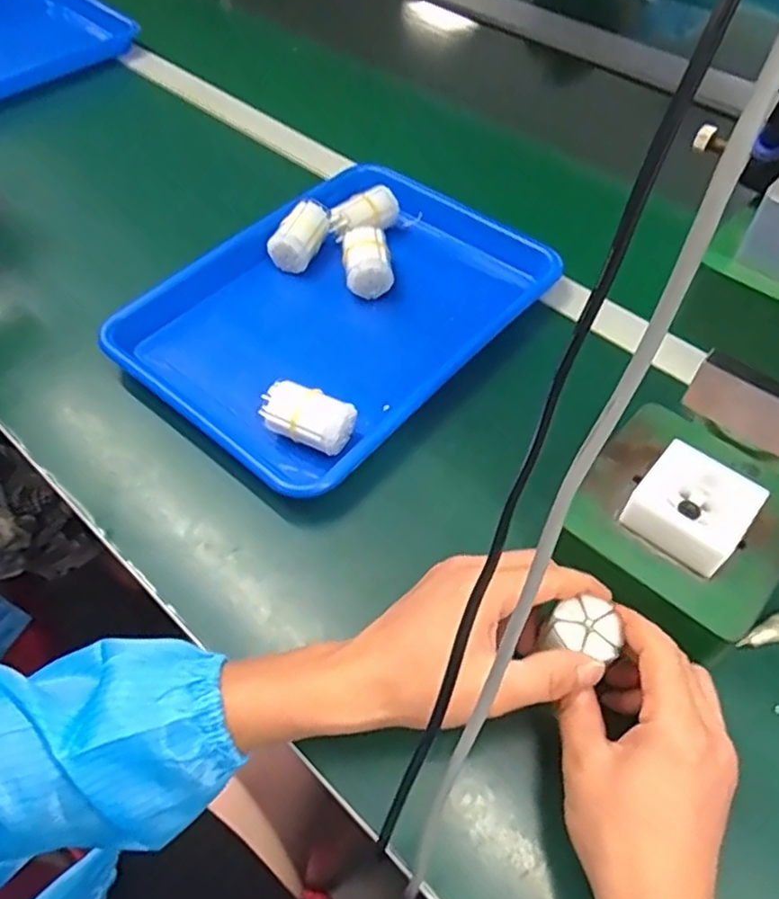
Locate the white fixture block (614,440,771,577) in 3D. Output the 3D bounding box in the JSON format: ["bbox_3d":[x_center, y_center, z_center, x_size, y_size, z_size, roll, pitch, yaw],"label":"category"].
[{"bbox_3d":[0.179,0.033,0.390,0.060,0.027,0.058,36,61,22],"label":"white fixture block"}]

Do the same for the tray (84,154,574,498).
[{"bbox_3d":[-0.035,-0.122,0.559,0.244,0.055,0.340,35,60,22],"label":"tray"}]

